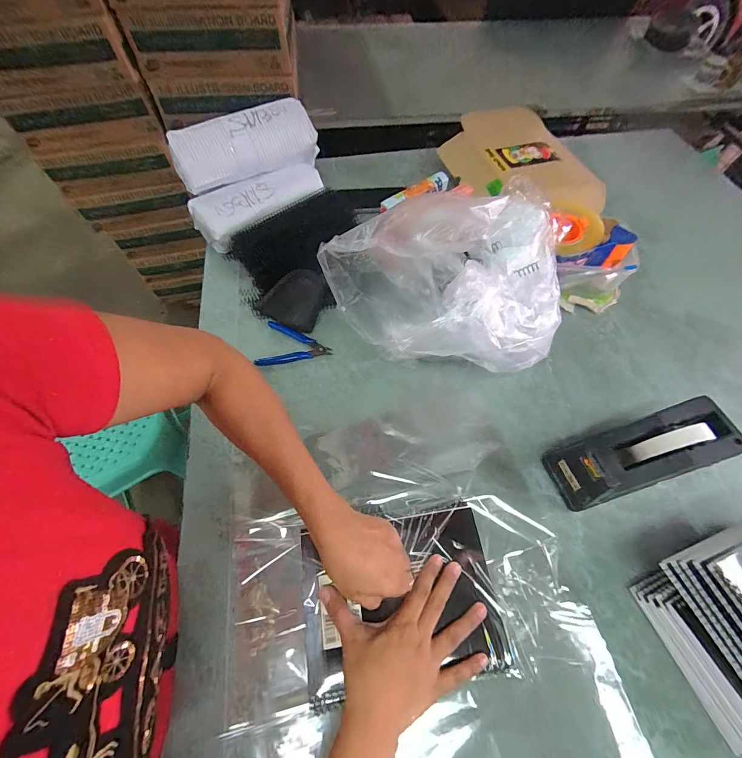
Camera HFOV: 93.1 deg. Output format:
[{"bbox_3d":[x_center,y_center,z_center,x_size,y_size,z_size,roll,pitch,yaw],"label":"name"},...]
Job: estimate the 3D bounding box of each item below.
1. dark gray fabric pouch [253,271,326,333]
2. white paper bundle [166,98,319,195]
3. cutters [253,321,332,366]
[{"bbox_3d":[-0.137,-0.145,0.629,0.107,0.010,0.105,19,81,7],"label":"dark gray fabric pouch"},{"bbox_3d":[-0.245,-0.448,0.689,0.280,0.095,0.090,-25,63,-12],"label":"white paper bundle"},{"bbox_3d":[-0.133,-0.067,0.595,0.121,0.006,0.091,-8,61,-3],"label":"cutters"}]

